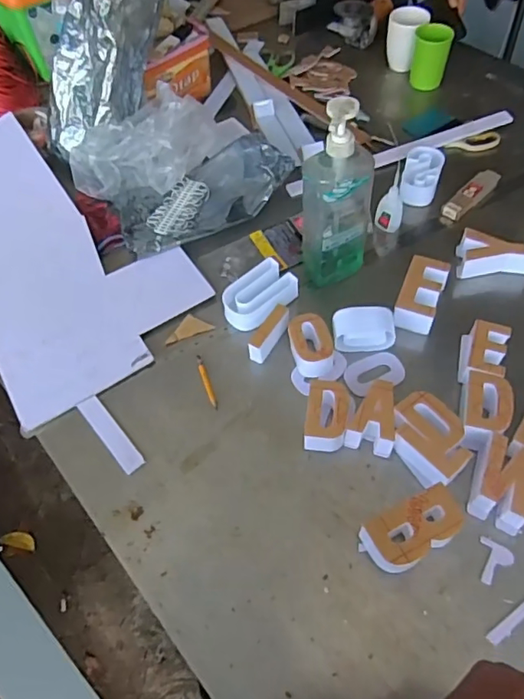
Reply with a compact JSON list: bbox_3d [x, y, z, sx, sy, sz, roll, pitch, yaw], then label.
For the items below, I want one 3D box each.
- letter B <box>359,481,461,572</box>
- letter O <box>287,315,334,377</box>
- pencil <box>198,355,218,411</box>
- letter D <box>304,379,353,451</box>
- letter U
[{"bbox_3d":[0.175,0.205,0.604,0.116,0.039,0.059,-24,59,-10],"label":"letter B"},{"bbox_3d":[0.069,-0.006,0.753,0.055,0.046,0.079,-13,58,-3],"label":"letter O"},{"bbox_3d":[-0.079,0.045,0.754,0.010,0.004,0.093,-18,58,-7],"label":"pencil"},{"bbox_3d":[0.085,0.086,0.684,0.055,0.042,0.086,5,58,7],"label":"letter D"},{"bbox_3d":[-0.005,-0.080,0.806,0.115,0.038,0.072,-38,62,-18],"label":"letter U"}]

